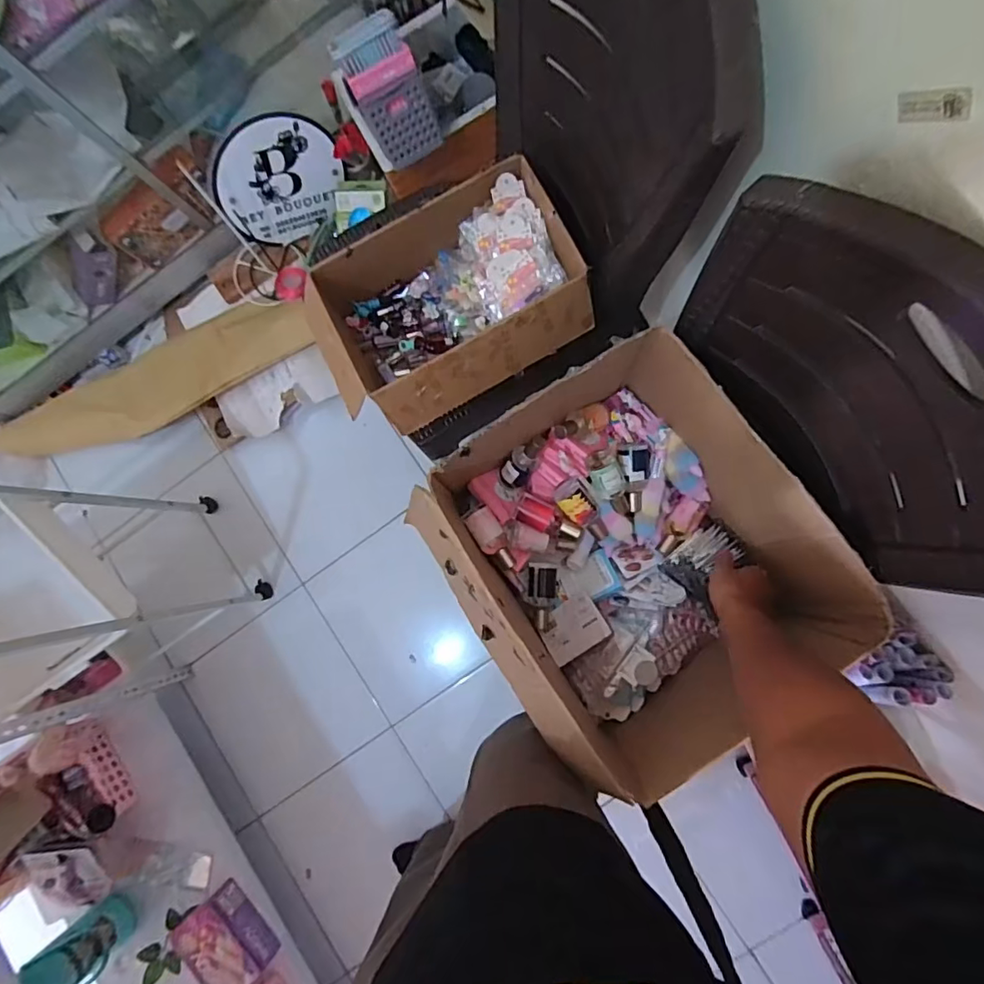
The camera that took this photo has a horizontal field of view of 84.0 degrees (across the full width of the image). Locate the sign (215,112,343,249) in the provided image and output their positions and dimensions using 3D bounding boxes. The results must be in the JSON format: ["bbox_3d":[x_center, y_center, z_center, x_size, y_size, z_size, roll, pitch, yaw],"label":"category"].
[{"bbox_3d":[-0.460,-0.670,1.185,0.023,0.253,0.261,53,133,29],"label":"sign"}]

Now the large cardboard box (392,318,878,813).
[{"bbox_3d":[0.173,0.083,0.679,0.369,0.231,0.422,-41,83,4],"label":"large cardboard box"}]

